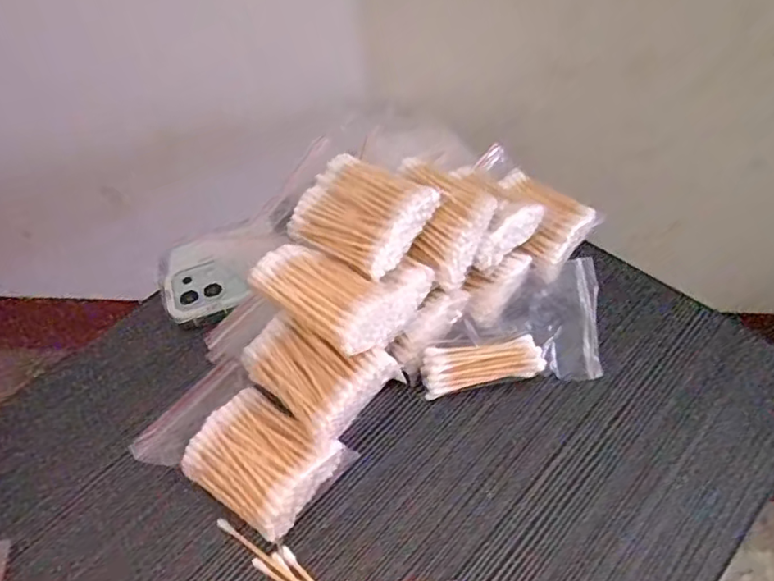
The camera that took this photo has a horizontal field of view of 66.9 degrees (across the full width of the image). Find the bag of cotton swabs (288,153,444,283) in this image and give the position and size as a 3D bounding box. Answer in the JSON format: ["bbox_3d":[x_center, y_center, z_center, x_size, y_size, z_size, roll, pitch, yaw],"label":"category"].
[{"bbox_3d":[-0.015,-0.046,0.359,0.071,0.024,0.064,29,81,25],"label":"bag of cotton swabs"}]

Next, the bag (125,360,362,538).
[{"bbox_3d":[-0.085,0.095,0.346,0.109,0.038,0.075,30,61,22],"label":"bag"}]

